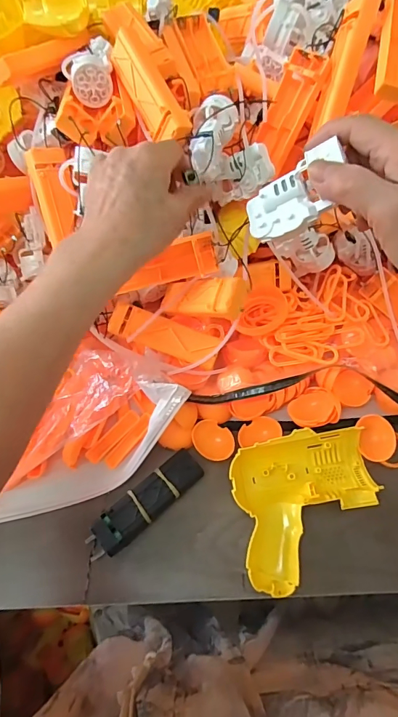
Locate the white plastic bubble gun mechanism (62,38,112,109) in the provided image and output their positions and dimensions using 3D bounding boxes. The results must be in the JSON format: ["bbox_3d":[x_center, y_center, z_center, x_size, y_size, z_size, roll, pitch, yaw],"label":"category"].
[{"bbox_3d":[-0.100,-0.264,0.375,0.042,0.031,0.058,-6,63,0],"label":"white plastic bubble gun mechanism"}]

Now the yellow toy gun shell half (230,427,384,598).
[{"bbox_3d":[0.100,0.130,0.367,0.130,0.028,0.119,-13,63,-4],"label":"yellow toy gun shell half"}]

